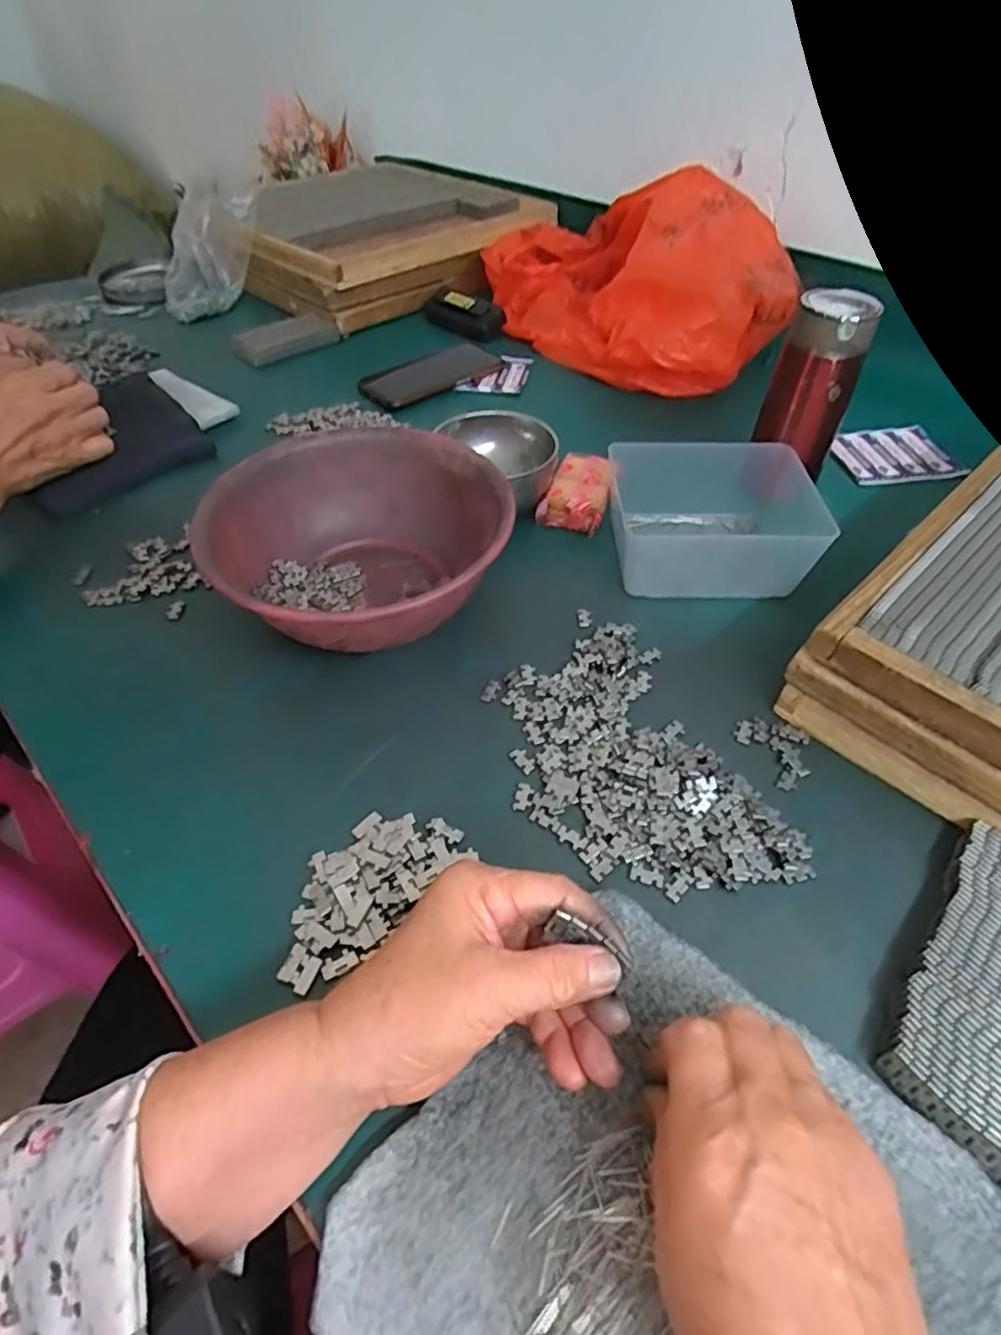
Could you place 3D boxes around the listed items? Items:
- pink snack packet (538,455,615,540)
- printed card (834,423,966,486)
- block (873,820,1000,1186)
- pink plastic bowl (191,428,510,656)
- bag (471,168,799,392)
[{"bbox_3d":[0.071,-0.152,0.573,0.053,0.035,0.077,18,50,16],"label":"pink snack packet"},{"bbox_3d":[0.389,-0.212,0.646,0.113,0.005,0.091,-8,51,-8],"label":"printed card"},{"bbox_3d":[0.237,0.149,0.311,0.064,0.016,0.157,32,55,26],"label":"block"},{"bbox_3d":[-0.101,-0.083,0.479,0.205,0.082,0.214,0,48,0],"label":"pink plastic bowl"},{"bbox_3d":[0.146,-0.477,0.778,0.221,0.163,0.404,-26,53,-22],"label":"bag"}]

